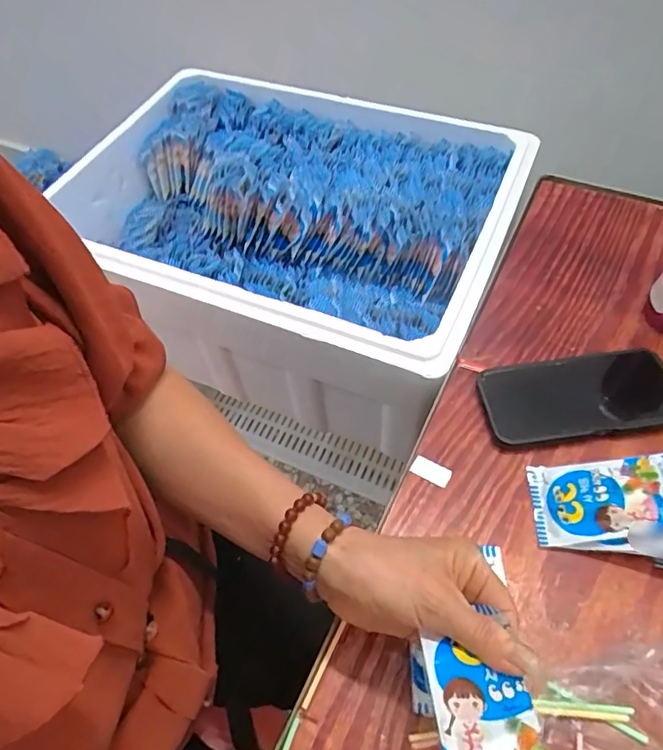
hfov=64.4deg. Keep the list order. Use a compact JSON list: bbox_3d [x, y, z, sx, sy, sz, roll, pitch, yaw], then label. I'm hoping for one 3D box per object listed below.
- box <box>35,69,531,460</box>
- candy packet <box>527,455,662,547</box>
[{"bbox_3d":[-0.058,-0.190,0.743,0.546,0.211,0.410,20,58,17],"label":"box"},{"bbox_3d":[0.207,0.094,0.404,0.101,0.007,0.063,-14,49,26],"label":"candy packet"}]

